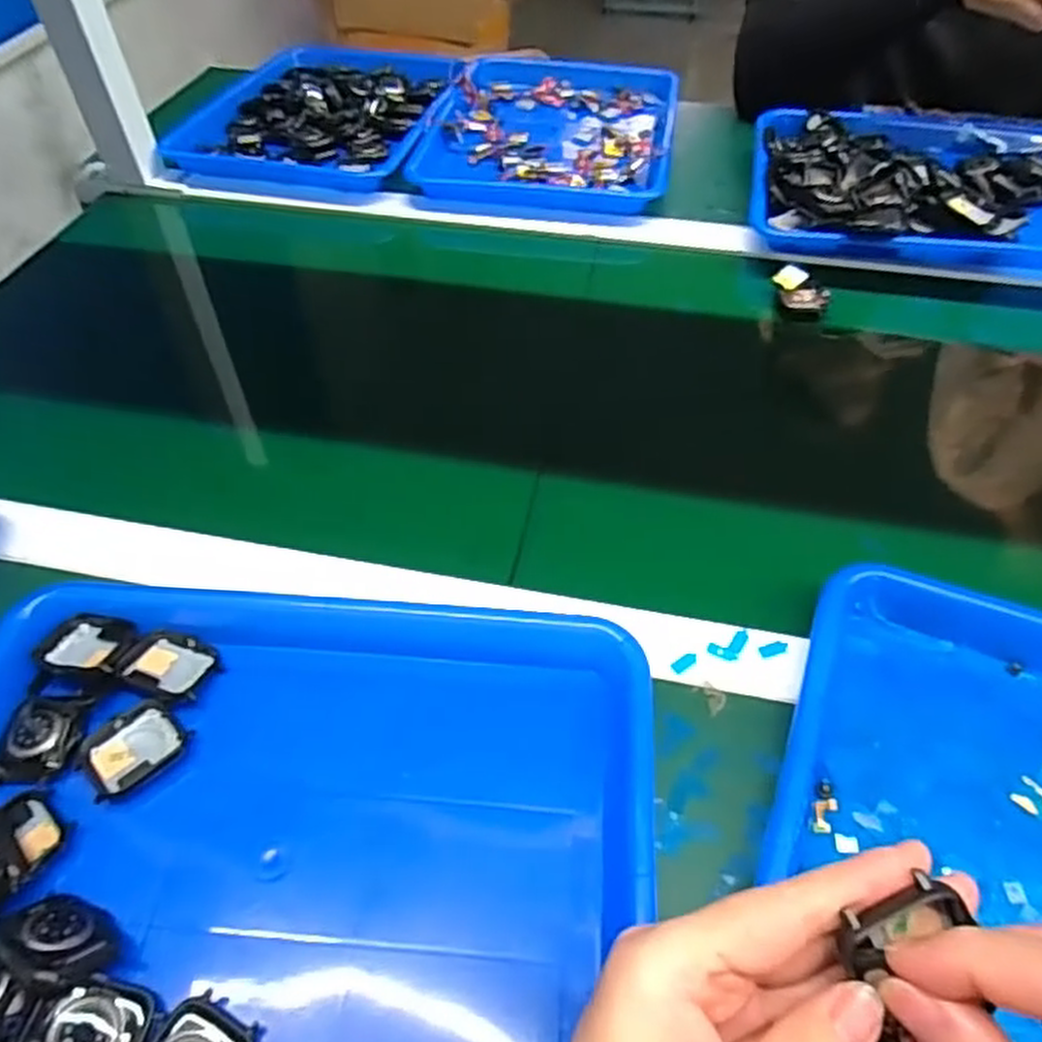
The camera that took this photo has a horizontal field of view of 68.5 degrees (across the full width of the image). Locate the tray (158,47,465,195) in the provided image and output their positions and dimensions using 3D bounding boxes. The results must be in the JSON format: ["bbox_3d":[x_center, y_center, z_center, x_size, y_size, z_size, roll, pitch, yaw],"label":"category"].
[{"bbox_3d":[-0.208,-0.445,0.831,0.261,0.034,0.323,11,52,10],"label":"tray"}]

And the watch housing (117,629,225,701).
[{"bbox_3d":[-0.185,0.075,0.404,0.045,0.011,0.037,20,41,12],"label":"watch housing"}]

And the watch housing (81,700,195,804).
[{"bbox_3d":[-0.189,0.111,0.375,0.036,0.007,0.045,35,59,26],"label":"watch housing"}]

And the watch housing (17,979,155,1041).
[{"bbox_3d":[-0.163,0.194,0.288,0.042,0.011,0.036,14,56,-16],"label":"watch housing"}]

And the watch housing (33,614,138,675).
[{"bbox_3d":[-0.226,0.065,0.401,0.044,0.016,0.038,8,51,8],"label":"watch housing"}]

